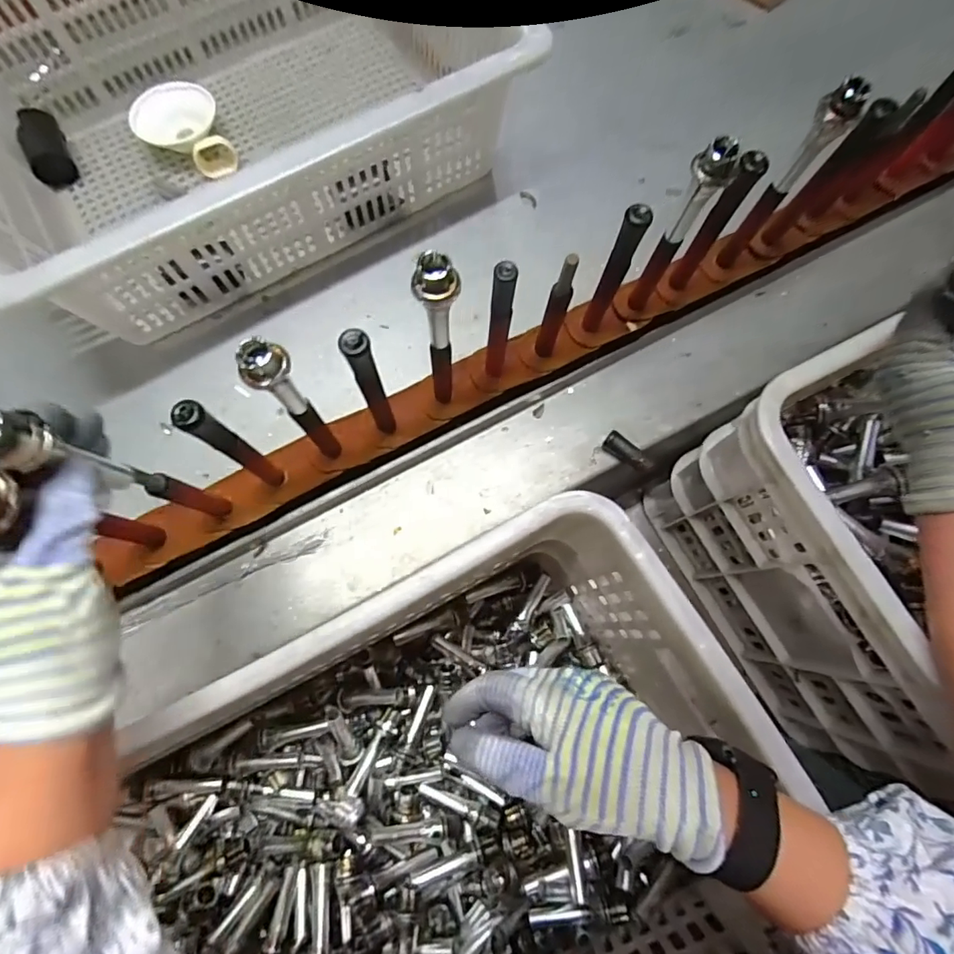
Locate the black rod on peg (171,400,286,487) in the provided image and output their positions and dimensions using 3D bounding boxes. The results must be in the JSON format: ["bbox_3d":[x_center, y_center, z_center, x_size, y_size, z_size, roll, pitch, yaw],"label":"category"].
[{"bbox_3d":[-0.171,-0.017,0.379,0.017,0.157,0.017,0,75,-1],"label":"black rod on peg"}]

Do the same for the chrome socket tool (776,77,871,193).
[{"bbox_3d":[0.253,-0.251,0.385,0.023,0.077,0.020,34,77,8],"label":"chrome socket tool"}]

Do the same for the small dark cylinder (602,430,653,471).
[{"bbox_3d":[0.133,-0.021,0.460,0.045,0.020,0.014,41,78,9],"label":"small dark cylinder"}]

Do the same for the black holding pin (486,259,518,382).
[{"bbox_3d":[0.017,-0.115,0.401,0.016,0.135,0.016,5,75,0],"label":"black holding pin"}]

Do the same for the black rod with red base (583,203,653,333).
[{"bbox_3d":[0.109,-0.160,0.416,0.017,0.135,0.013,15,75,3],"label":"black rod with red base"}]

